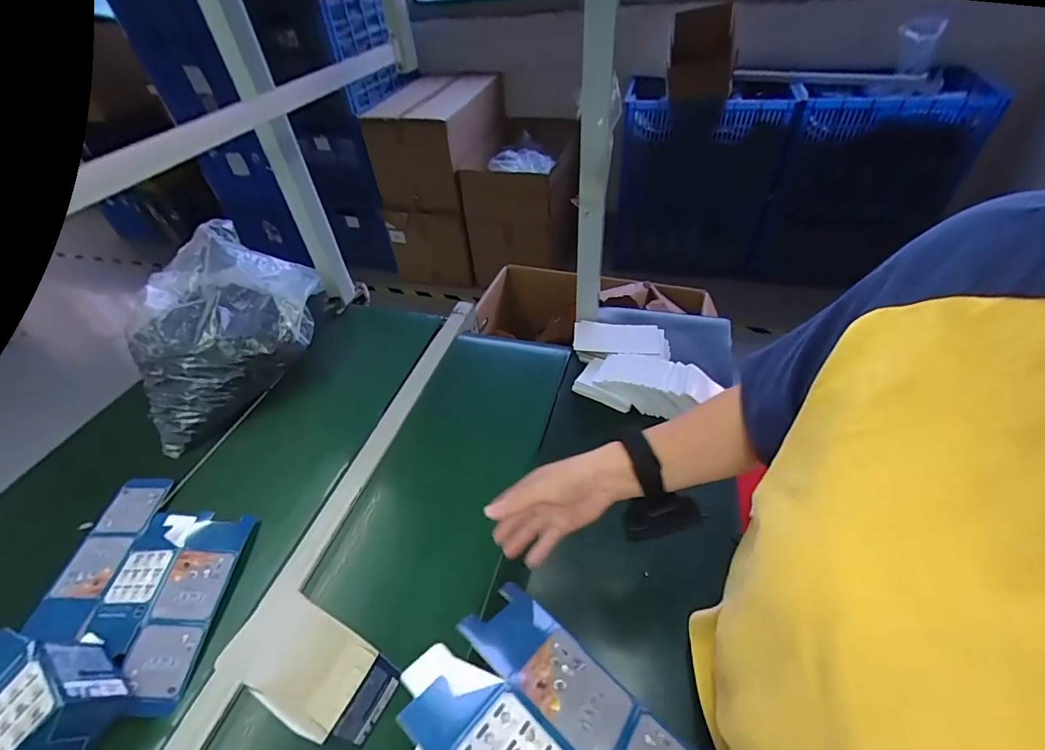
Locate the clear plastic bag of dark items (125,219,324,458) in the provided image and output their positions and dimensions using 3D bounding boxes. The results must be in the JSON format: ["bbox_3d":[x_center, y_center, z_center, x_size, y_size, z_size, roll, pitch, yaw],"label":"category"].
[{"bbox_3d":[-0.568,-0.108,0.882,0.316,0.200,0.400,-21,47,-16],"label":"clear plastic bag of dark items"}]

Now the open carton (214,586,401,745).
[{"bbox_3d":[-0.253,0.323,0.509,0.211,0.071,0.099,19,49,22],"label":"open carton"}]

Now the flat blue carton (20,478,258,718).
[{"bbox_3d":[-0.497,0.267,0.589,0.229,0.022,0.260,4,49,6],"label":"flat blue carton"}]

